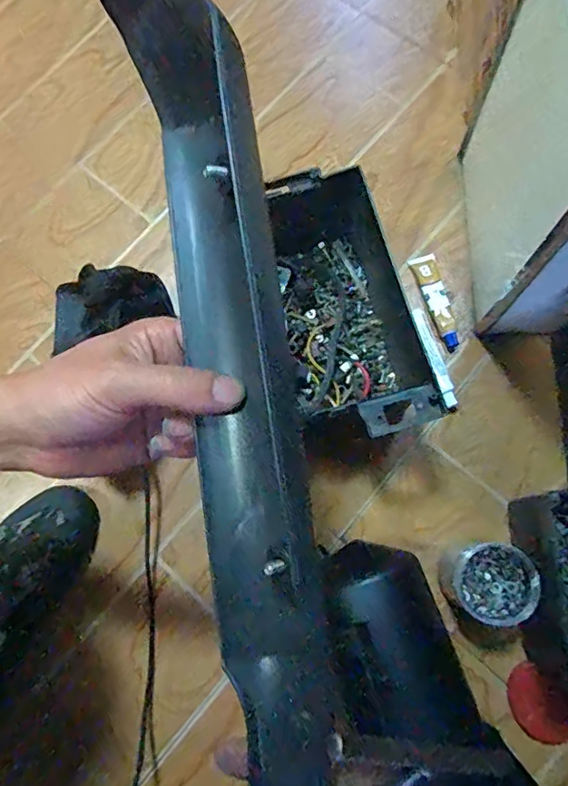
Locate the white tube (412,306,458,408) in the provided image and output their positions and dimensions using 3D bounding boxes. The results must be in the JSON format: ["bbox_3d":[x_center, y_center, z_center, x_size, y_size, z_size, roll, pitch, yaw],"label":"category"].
[{"bbox_3d":[0.179,-0.043,0.623,0.019,0.012,0.125,-18,76,-1],"label":"white tube"}]

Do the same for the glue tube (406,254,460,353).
[{"bbox_3d":[0.191,-0.114,0.644,0.032,0.024,0.127,-17,80,-2],"label":"glue tube"}]

